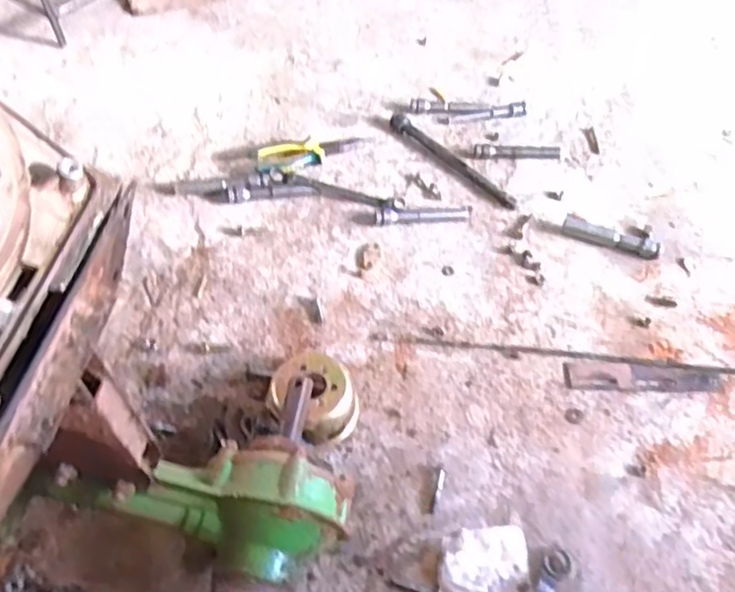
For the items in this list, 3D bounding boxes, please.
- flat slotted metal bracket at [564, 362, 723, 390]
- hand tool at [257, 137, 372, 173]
[{"bbox_3d":[0.326,0.095,0.726,0.182,0.011,0.033,3,56,-2],"label":"flat slotted metal bracket"},{"bbox_3d":[-0.078,-0.211,0.907,0.172,0.024,0.053,-18,59,-15],"label":"hand tool"}]

